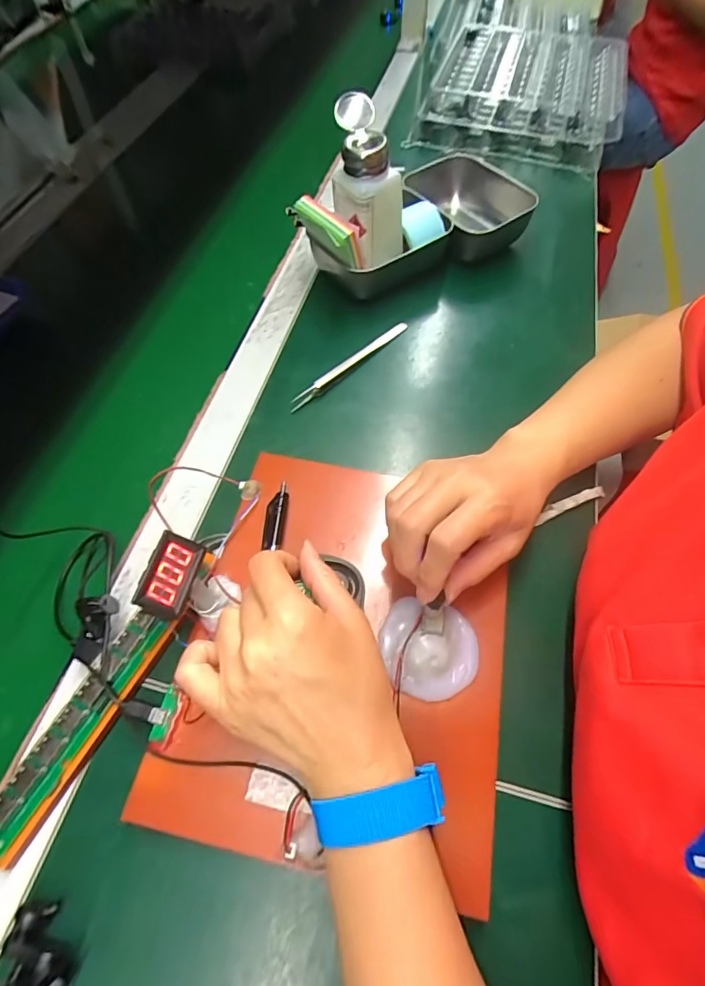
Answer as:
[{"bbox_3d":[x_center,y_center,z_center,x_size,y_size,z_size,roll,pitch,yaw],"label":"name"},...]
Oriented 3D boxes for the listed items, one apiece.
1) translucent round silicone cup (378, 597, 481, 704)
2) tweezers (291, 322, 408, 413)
[{"bbox_3d":[0.048,0.101,0.303,0.061,0.022,0.058,0,60,0],"label":"translucent round silicone cup"},{"bbox_3d":[0.002,-0.125,0.443,0.017,0.012,0.154,38,67,20],"label":"tweezers"}]

